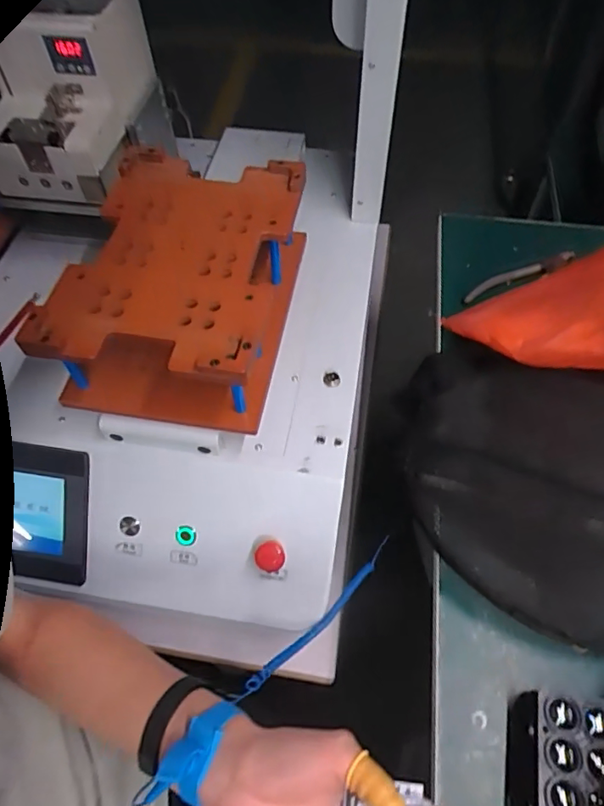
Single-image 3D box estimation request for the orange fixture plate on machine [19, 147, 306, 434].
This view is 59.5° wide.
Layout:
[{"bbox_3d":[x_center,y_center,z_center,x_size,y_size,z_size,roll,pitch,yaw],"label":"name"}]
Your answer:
[{"bbox_3d":[-0.112,-0.118,0.524,0.184,0.096,0.261,8,59,7],"label":"orange fixture plate on machine"}]

